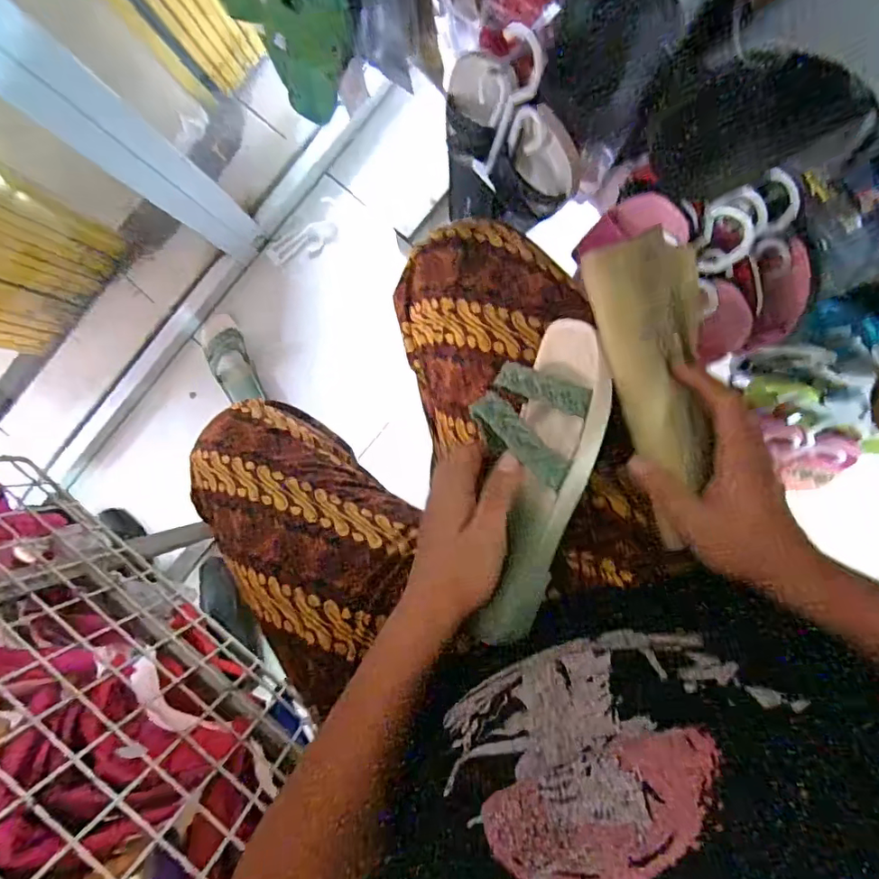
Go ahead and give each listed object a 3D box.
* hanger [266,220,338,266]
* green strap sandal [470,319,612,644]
[{"bbox_3d":[-0.264,-0.378,1.034,0.141,0.009,0.055,-29,88,5],"label":"hanger"},{"bbox_3d":[0.060,0.023,0.350,0.079,0.042,0.210,10,84,5],"label":"green strap sandal"}]

